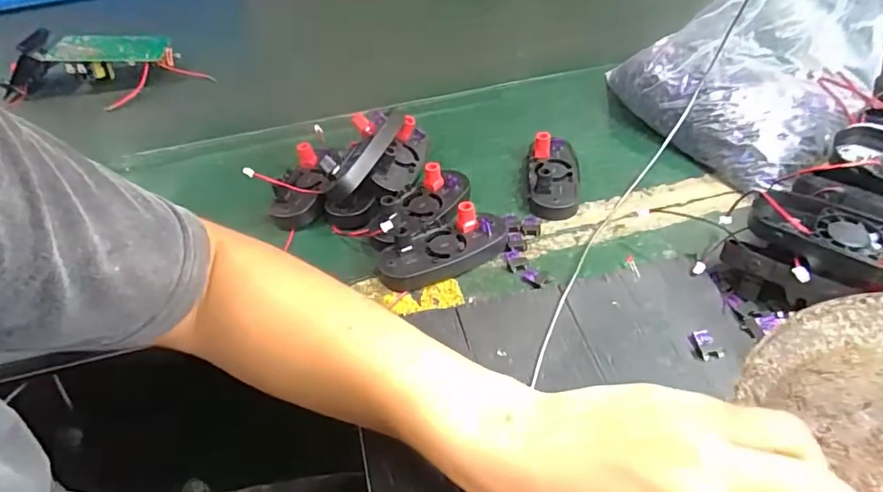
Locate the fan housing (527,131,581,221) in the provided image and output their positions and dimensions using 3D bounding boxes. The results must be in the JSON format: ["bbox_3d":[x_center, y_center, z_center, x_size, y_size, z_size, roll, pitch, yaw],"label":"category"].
[{"bbox_3d":[0.109,-0.071,0.488,0.049,0.036,0.101,1,43,8],"label":"fan housing"}]

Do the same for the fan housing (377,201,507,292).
[{"bbox_3d":[-0.001,-0.003,0.424,0.111,0.033,0.046,-20,44,-15],"label":"fan housing"}]

